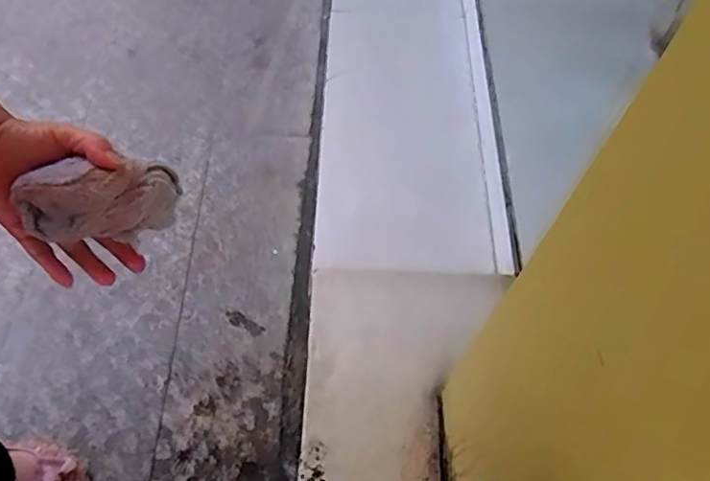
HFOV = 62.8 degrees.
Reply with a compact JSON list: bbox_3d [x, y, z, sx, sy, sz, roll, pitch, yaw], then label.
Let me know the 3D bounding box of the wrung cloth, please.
[{"bbox_3d":[-0.204,-0.037,0.483,0.129,0.061,0.058,-5,51,-38],"label":"wrung cloth"}]

